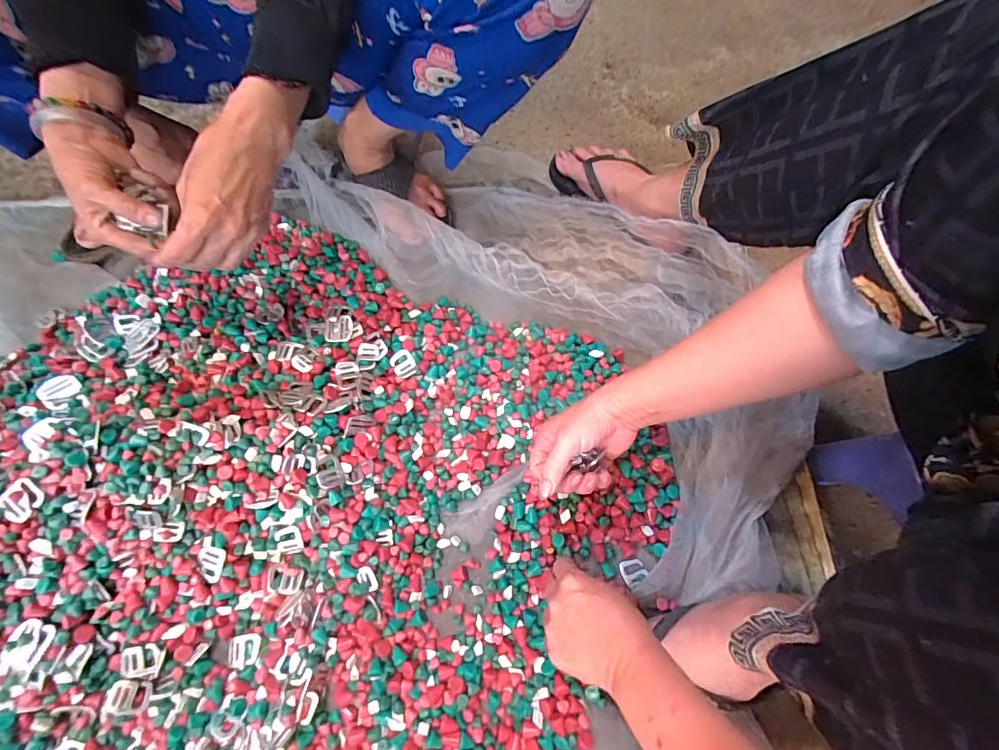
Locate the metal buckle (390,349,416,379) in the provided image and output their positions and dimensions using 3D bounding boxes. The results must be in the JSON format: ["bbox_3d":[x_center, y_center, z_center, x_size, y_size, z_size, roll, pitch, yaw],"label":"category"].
[{"bbox_3d":[-0.115,-0.014,0.536,0.026,0.006,0.032,-30,72,-12],"label":"metal buckle"}]

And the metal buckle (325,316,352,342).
[{"bbox_3d":[-0.190,-0.056,0.533,0.033,0.008,0.033,0,68,-1],"label":"metal buckle"}]

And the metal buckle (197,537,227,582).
[{"bbox_3d":[-0.284,0.182,0.446,0.024,0.004,0.043,7,82,-12],"label":"metal buckle"}]

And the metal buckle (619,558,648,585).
[{"bbox_3d":[0.138,0.201,0.466,0.025,0.007,0.020,-23,70,-9],"label":"metal buckle"}]

